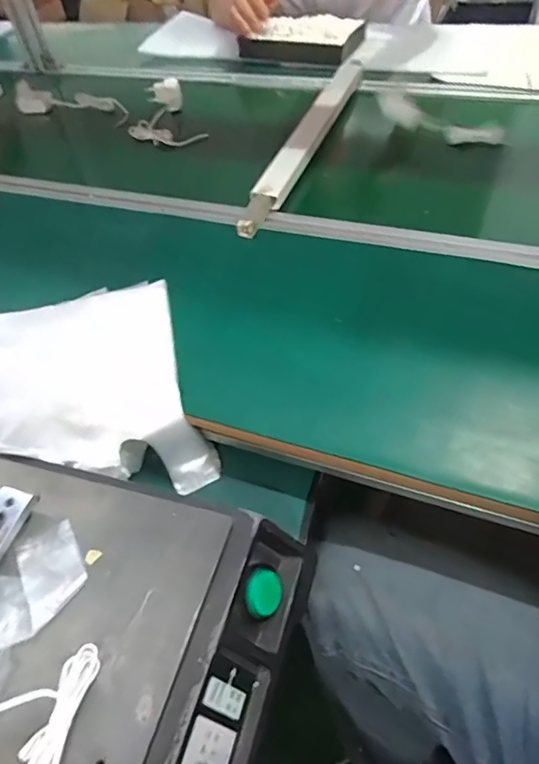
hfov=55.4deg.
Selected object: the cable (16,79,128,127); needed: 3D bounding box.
[{"bbox_3d":[-0.381,-0.542,0.985,0.236,0.042,0.082,23,57,23],"label":"cable"}]

